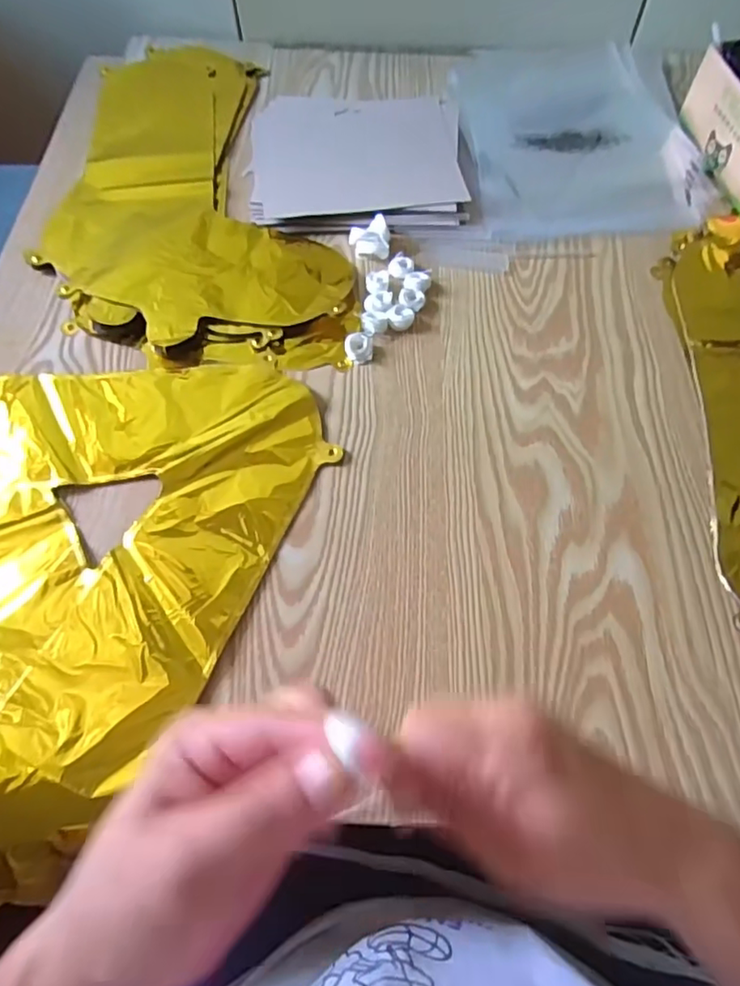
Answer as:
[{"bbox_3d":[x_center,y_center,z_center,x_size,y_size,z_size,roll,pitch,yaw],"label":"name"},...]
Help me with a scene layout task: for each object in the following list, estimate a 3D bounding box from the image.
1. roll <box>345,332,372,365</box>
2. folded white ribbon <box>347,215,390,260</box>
[{"bbox_3d":[-0.009,-0.116,0.463,0.021,0.013,0.022,0,62,1],"label":"roll"},{"bbox_3d":[0.000,-0.227,0.513,0.033,0.021,0.034,-10,63,-4],"label":"folded white ribbon"}]

